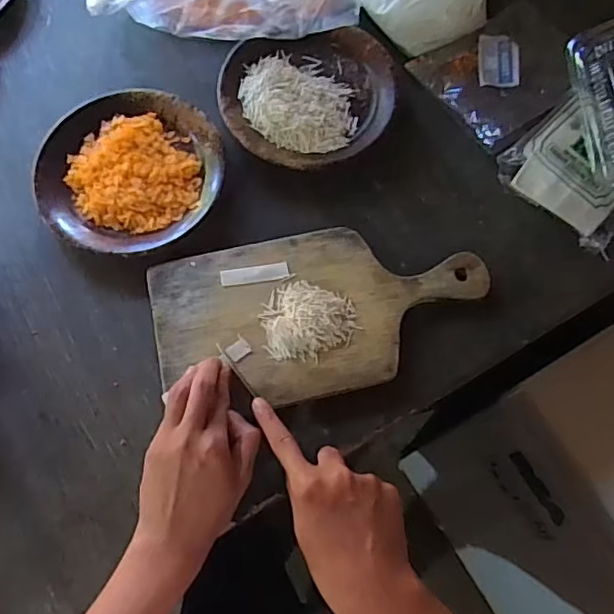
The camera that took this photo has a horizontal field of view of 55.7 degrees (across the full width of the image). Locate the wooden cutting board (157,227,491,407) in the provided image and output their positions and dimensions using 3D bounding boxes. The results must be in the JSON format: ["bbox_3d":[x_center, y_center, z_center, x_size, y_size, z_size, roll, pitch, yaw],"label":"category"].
[{"bbox_3d":[0.015,0.002,0.543,0.308,0.020,0.155,-11,71,-5],"label":"wooden cutting board"}]

